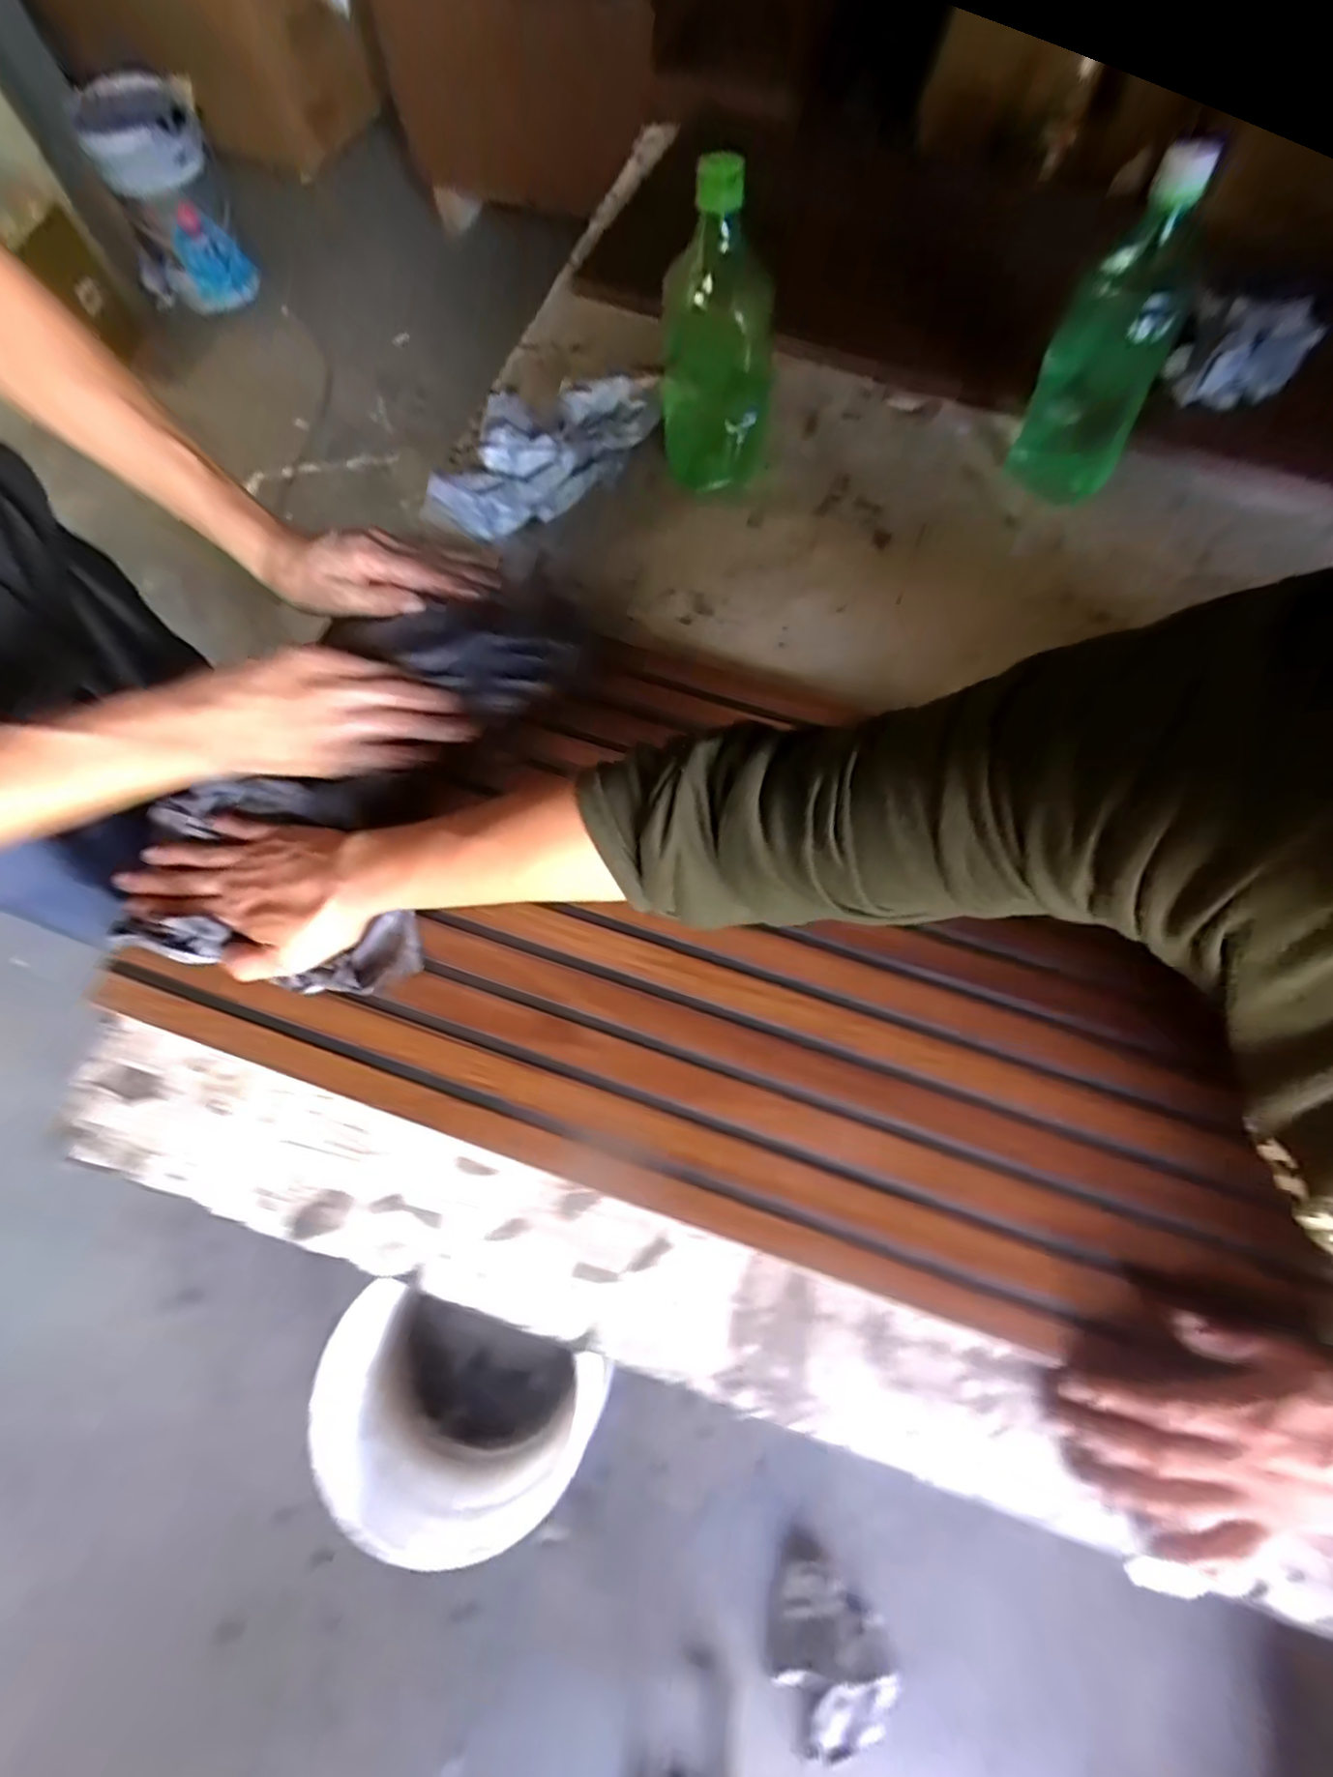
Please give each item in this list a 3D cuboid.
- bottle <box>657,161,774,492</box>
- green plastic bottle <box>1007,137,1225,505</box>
[{"bbox_3d":[0.041,-0.428,0.488,0.087,0.185,0.093,5,70,1],"label":"bottle"},{"bbox_3d":[0.365,-0.433,0.515,0.093,0.207,0.098,33,73,10],"label":"green plastic bottle"}]

